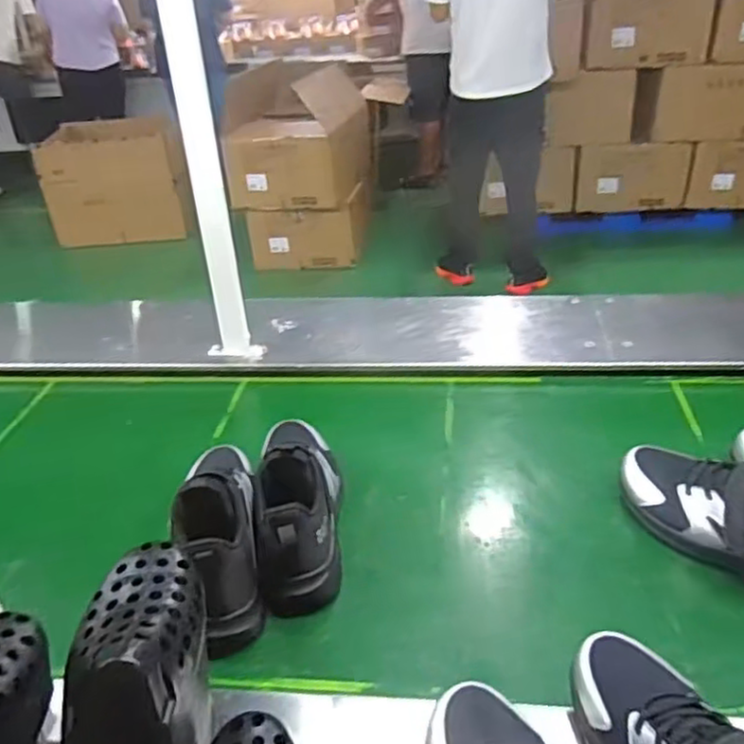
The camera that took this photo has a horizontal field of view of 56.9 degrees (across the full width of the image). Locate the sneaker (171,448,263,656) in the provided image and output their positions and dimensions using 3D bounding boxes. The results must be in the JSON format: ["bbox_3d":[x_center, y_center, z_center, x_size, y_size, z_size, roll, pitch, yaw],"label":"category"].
[{"bbox_3d":[-0.171,0.156,0.755,0.085,0.141,0.282,-13,33,-11],"label":"sneaker"}]

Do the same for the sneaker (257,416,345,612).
[{"bbox_3d":[-0.084,0.131,0.792,0.089,0.136,0.271,-7,32,-2],"label":"sneaker"}]

